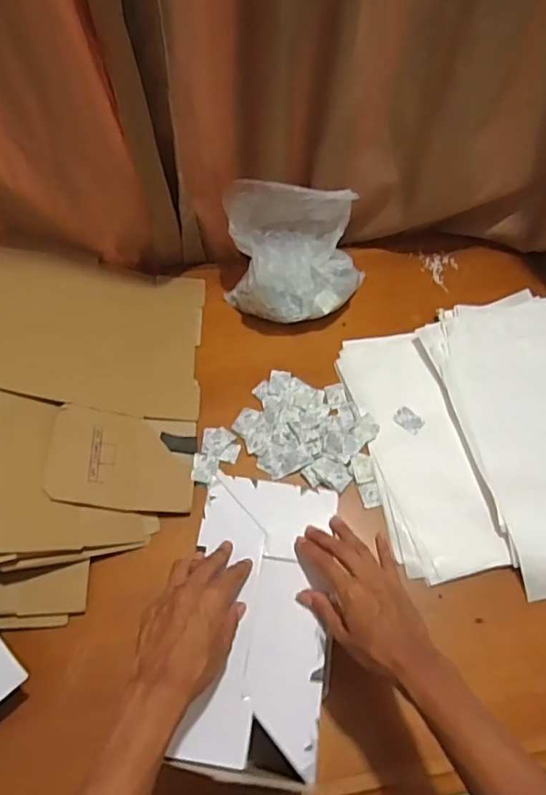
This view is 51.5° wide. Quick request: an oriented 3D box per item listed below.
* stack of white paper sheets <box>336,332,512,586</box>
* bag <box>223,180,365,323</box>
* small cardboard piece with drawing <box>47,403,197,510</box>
[{"bbox_3d":[0.197,0.065,0.790,0.135,0.034,0.362,-8,58,-10],"label":"stack of white paper sheets"},{"bbox_3d":[0.034,-0.214,0.848,0.213,0.164,0.143,3,57,-3],"label":"bag"},{"bbox_3d":[-0.196,0.080,0.747,0.183,0.013,0.130,9,61,-19],"label":"small cardboard piece with drawing"}]

